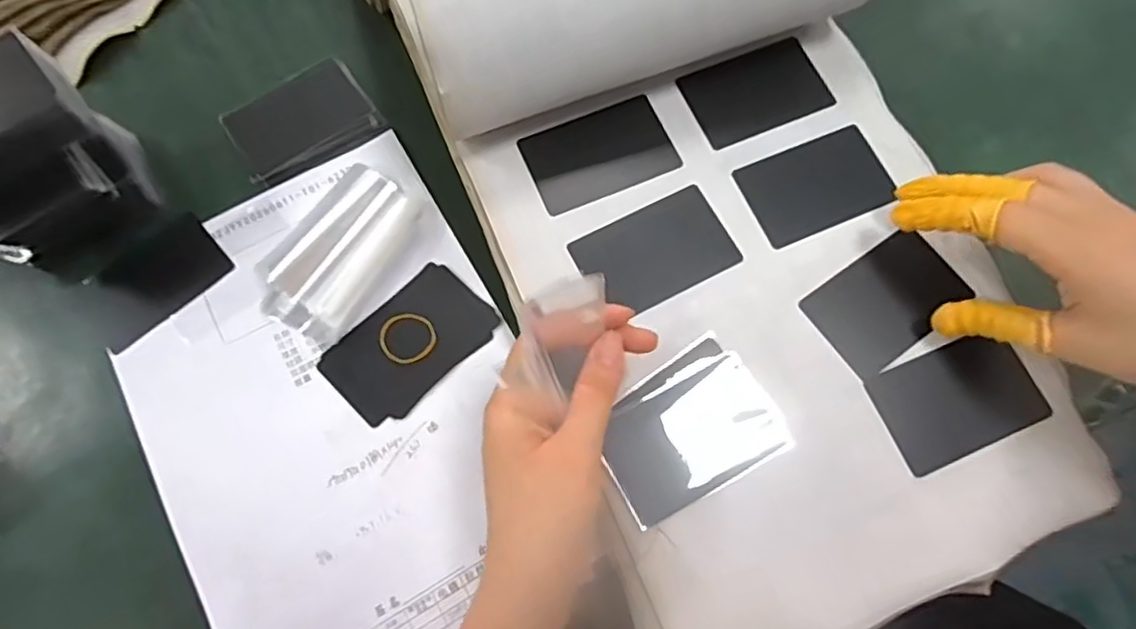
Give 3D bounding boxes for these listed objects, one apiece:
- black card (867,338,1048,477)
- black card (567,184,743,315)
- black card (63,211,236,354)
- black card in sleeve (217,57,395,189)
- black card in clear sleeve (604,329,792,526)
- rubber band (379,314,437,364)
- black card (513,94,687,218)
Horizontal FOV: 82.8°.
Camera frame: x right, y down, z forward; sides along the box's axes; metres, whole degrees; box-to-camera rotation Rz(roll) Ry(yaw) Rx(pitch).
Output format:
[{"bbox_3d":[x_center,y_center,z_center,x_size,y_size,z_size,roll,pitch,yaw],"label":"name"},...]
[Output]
[{"bbox_3d":[0.203,0.044,0.335,0.084,0.006,0.052,-21,73,-7],"label":"black card"},{"bbox_3d":[0.049,-0.036,0.359,0.083,0.004,0.055,-26,74,-9],"label":"black card"},{"bbox_3d":[-0.256,-0.021,0.397,0.086,0.005,0.058,-37,70,-12],"label":"black card"},{"bbox_3d":[-0.179,-0.132,0.435,0.091,0.007,0.068,-30,75,-9],"label":"black card in sleeve"},{"bbox_3d":[0.060,0.058,0.330,0.088,0.004,0.068,-28,74,-9],"label":"black card in clear sleeve"},{"bbox_3d":[-0.095,0.013,0.380,0.033,0.004,0.030,0,73,-1],"label":"rubber band"},{"bbox_3d":[0.019,-0.095,0.378,0.084,0.006,0.051,-23,73,-8],"label":"black card"}]

